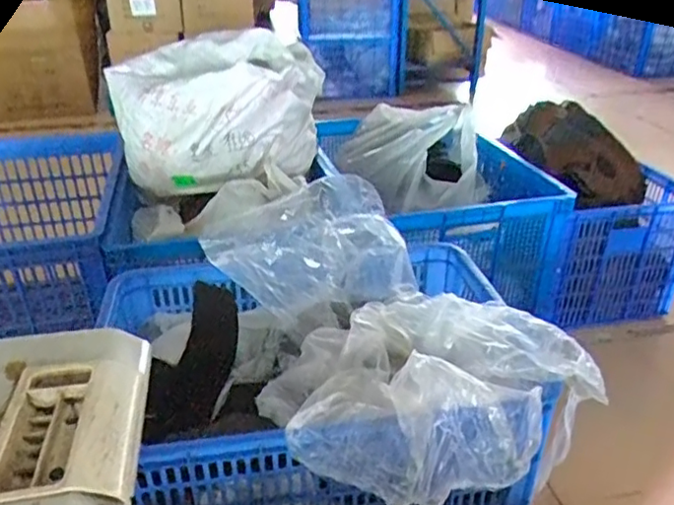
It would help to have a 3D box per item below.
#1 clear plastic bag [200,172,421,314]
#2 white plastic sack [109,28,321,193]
[{"bbox_3d":[-0.050,-0.015,0.952,0.316,0.153,0.188,-8,31,-15],"label":"clear plastic bag"},{"bbox_3d":[-0.297,-0.359,1.492,0.482,0.324,0.291,-5,30,-10],"label":"white plastic sack"}]

